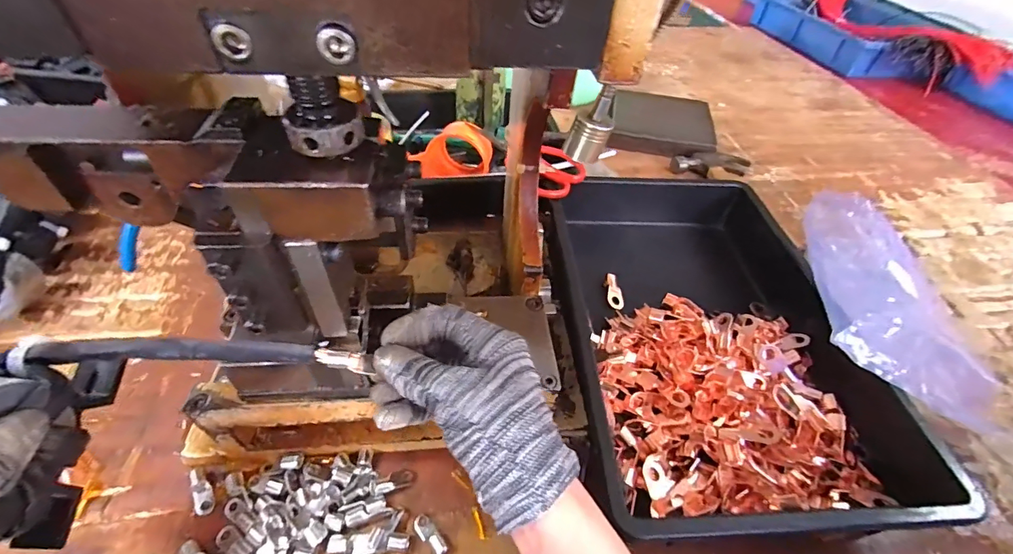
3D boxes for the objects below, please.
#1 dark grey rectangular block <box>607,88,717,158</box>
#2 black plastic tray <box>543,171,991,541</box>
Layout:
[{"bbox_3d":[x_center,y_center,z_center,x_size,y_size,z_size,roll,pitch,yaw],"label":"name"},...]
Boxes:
[{"bbox_3d":[0.253,-0.252,0.712,0.163,0.036,0.172,12,47,6],"label":"dark grey rectangular block"},{"bbox_3d":[0.184,0.021,0.424,0.264,0.061,0.415,0,47,-5],"label":"black plastic tray"}]

